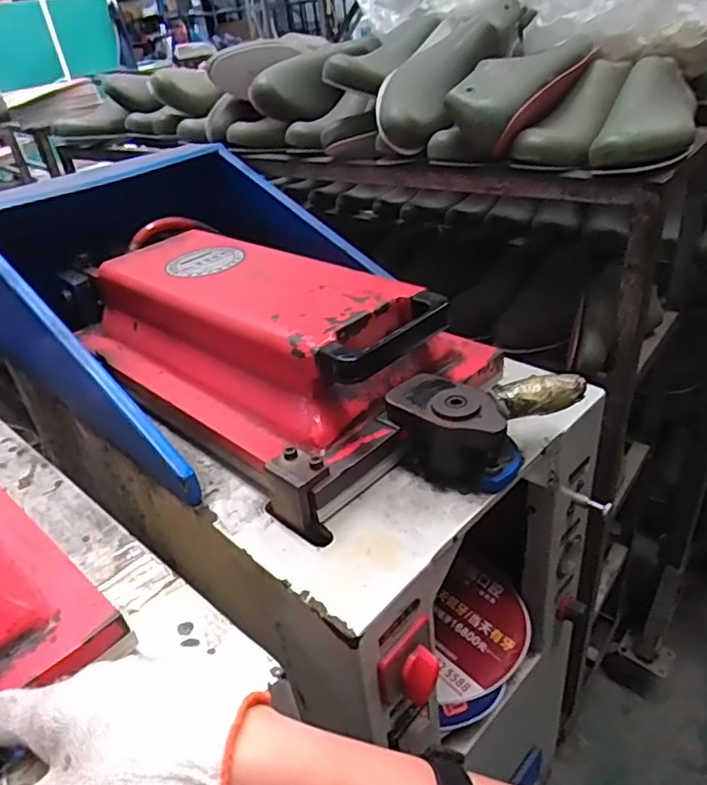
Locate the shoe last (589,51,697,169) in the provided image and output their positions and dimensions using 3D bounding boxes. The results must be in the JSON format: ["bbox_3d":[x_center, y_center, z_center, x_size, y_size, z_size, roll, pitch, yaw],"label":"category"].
[{"bbox_3d":[0.320,-0.303,0.639,0.085,0.074,0.259,13,39,28],"label":"shoe last"}]

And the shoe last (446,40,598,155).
[{"bbox_3d":[0.198,-0.350,0.685,0.208,0.065,0.093,-41,44,-20],"label":"shoe last"}]

